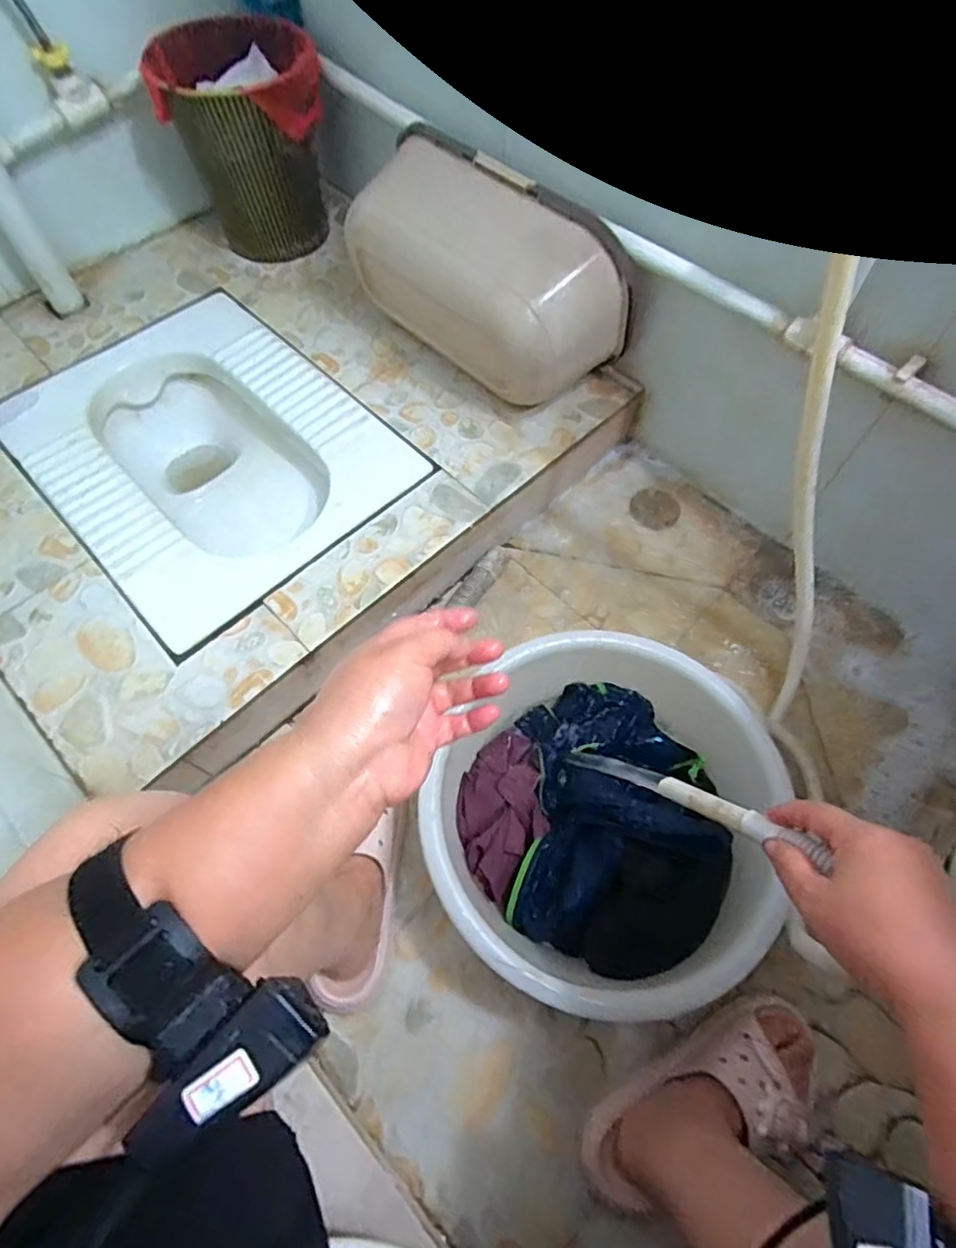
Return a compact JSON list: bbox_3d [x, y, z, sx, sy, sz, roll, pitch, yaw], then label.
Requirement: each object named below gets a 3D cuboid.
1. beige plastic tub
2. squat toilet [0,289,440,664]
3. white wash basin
[{"bbox_3d":[0.010,-0.474,0.844,0.172,0.234,0.368,-39,69,-18],"label":"beige plastic tub"},{"bbox_3d":[-0.398,-0.223,0.939,0.416,0.181,0.562,-41,69,-19],"label":"squat toilet"},{"bbox_3d":[0.136,0.192,0.668,0.345,0.152,0.376,27,66,14],"label":"white wash basin"}]

